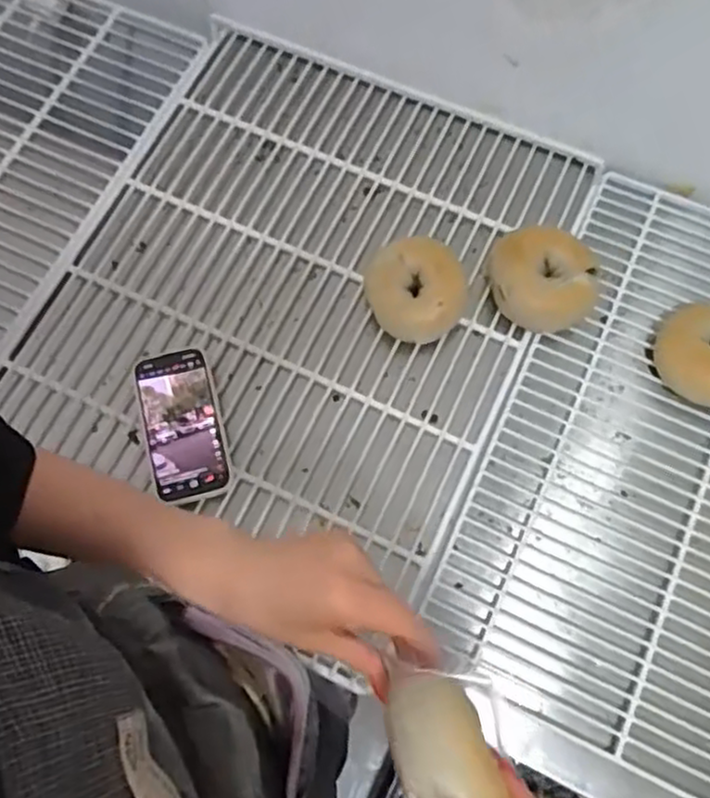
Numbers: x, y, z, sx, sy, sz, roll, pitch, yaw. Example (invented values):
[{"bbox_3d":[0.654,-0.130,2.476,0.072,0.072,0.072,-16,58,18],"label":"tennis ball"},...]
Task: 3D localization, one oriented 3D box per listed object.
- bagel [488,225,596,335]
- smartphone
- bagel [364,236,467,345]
[{"bbox_3d":[0.193,-0.127,0.757,0.100,0.052,0.104,0,73,1],"label":"bagel"},{"bbox_3d":[-0.172,0.027,0.718,0.079,0.014,0.149,-15,77,-2],"label":"smartphone"},{"bbox_3d":[0.063,-0.110,0.756,0.097,0.054,0.105,-16,73,-4],"label":"bagel"}]

